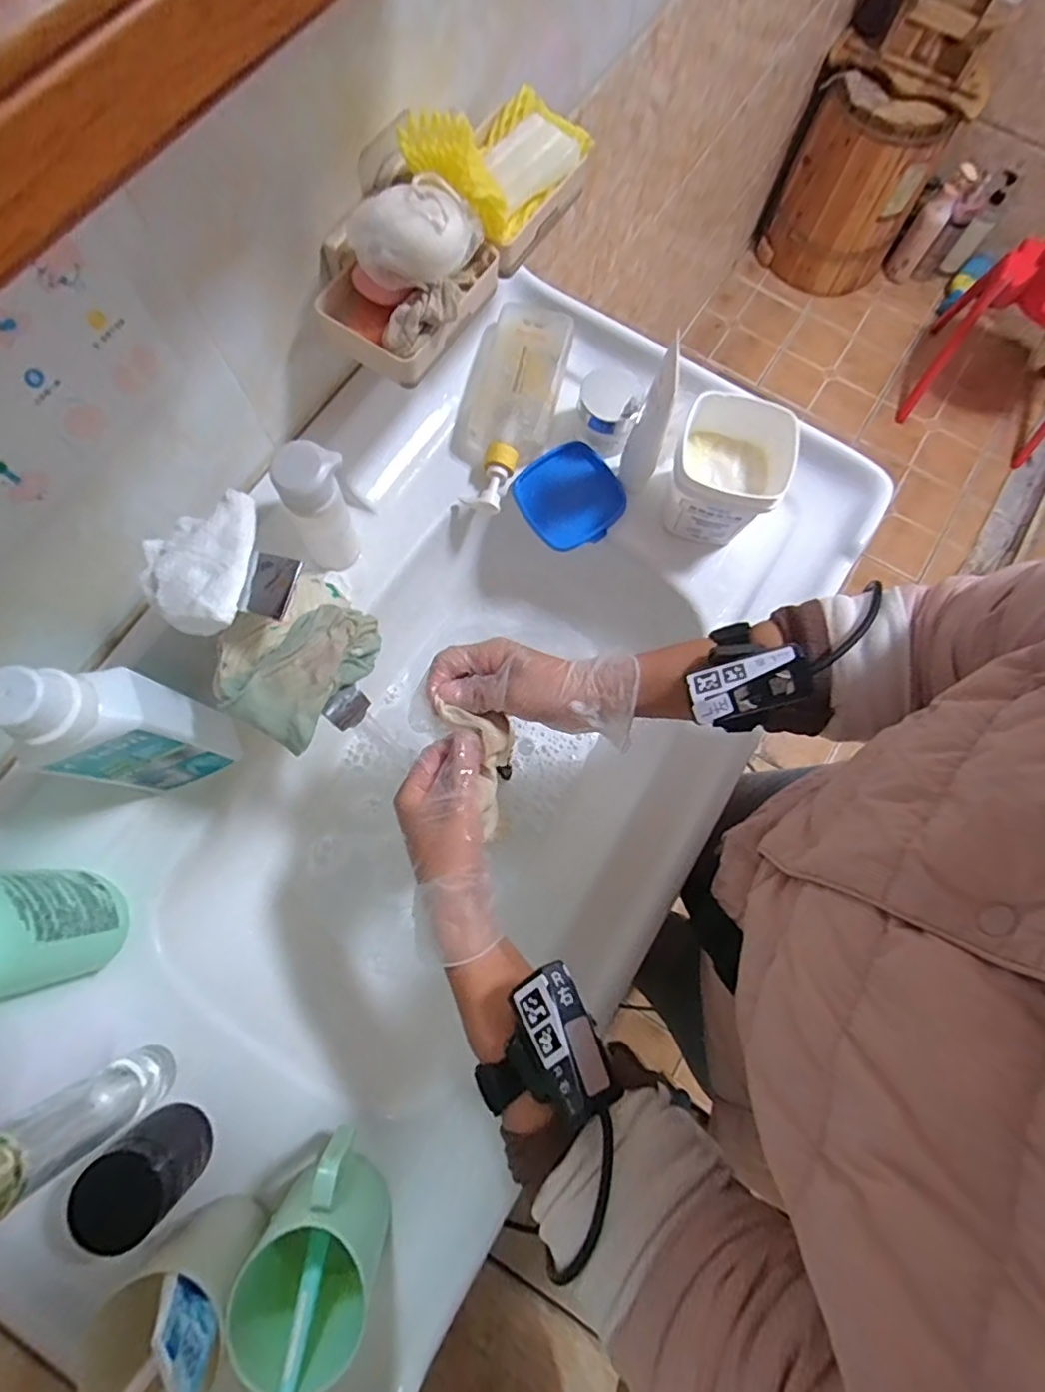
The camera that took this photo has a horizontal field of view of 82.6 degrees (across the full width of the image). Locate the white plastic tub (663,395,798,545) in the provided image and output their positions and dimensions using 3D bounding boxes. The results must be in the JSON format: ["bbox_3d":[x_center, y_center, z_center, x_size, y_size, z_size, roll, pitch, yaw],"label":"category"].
[{"bbox_3d":[0.179,-0.195,0.536,0.090,0.093,0.095,0,75,-2],"label":"white plastic tub"}]

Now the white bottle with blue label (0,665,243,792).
[{"bbox_3d":[-0.258,0.023,0.394,0.080,0.192,0.046,-24,77,-8],"label":"white bottle with blue label"}]

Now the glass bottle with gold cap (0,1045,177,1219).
[{"bbox_3d":[-0.272,0.254,0.341,0.033,0.175,0.038,-34,79,-10],"label":"glass bottle with gold cap"}]

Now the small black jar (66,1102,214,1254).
[{"bbox_3d":[-0.254,0.323,0.402,0.054,0.068,0.054,0,75,-2],"label":"small black jar"}]

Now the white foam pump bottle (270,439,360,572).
[{"bbox_3d":[-0.163,-0.150,0.490,0.041,0.139,0.050,31,76,6],"label":"white foam pump bottle"}]

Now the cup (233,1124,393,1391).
[{"bbox_3d":[-0.124,0.351,0.381,0.076,0.090,0.104,25,76,5],"label":"cup"}]

